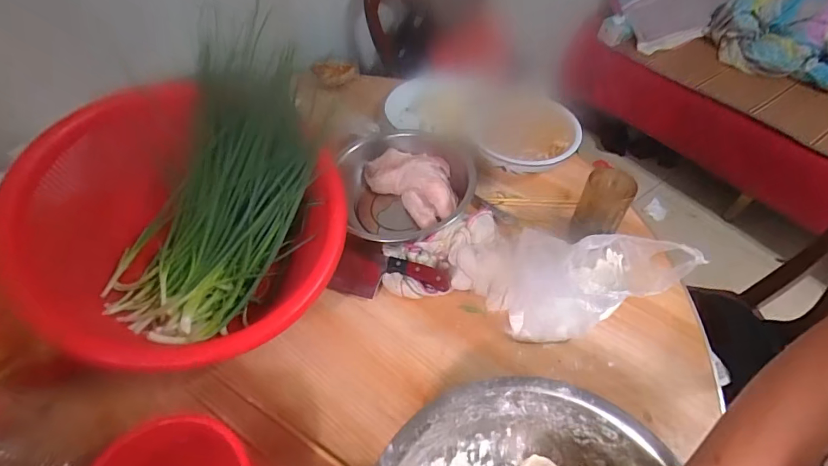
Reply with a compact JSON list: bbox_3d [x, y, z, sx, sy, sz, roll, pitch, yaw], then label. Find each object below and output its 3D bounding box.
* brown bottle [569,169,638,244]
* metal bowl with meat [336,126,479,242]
[{"bbox_3d":[0.319,-0.046,0.723,0.072,0.106,0.089,23,57,18],"label":"brown bottle"},{"bbox_3d":[-0.007,-0.088,0.803,0.244,0.080,0.260,-11,53,-7],"label":"metal bowl with meat"}]

